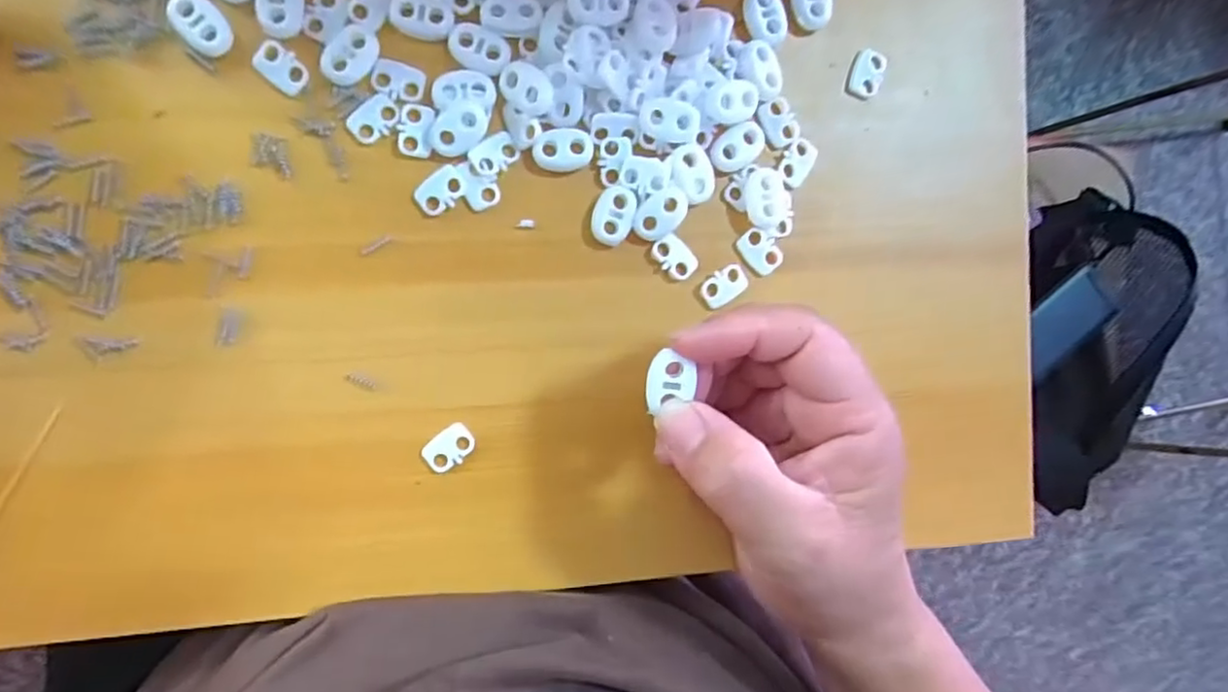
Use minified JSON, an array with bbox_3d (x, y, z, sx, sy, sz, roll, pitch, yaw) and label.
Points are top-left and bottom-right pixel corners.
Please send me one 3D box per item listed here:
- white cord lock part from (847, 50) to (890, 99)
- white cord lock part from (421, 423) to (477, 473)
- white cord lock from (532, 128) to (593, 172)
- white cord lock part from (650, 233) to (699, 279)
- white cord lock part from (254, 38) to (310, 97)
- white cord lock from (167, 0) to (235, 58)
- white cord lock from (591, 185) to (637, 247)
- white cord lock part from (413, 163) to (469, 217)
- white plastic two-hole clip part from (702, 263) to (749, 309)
[{"bbox_3d":[0.102,-0.110,0.265,0.013,0.004,0.019,16,90,-9],"label":"white cord lock part"},{"bbox_3d":[-0.061,0.038,0.243,0.019,0.004,0.013,-40,97,-5],"label":"white cord lock part"},{"bbox_3d":[-0.019,-0.073,0.243,0.022,0.004,0.015,-2,93,-8],"label":"white cord lock"},{"bbox_3d":[0.024,-0.034,0.253,0.013,0.004,0.019,-42,97,-5],"label":"white cord lock part"},{"bbox_3d":[-0.116,-0.097,0.228,0.018,0.004,0.012,40,87,-8],"label":"white cord lock part"},{"bbox_3d":[-0.140,-0.109,0.223,0.022,0.005,0.015,44,86,-8],"label":"white cord lock"},{"bbox_3d":[0.000,-0.049,0.249,0.014,0.005,0.022,14,90,-9],"label":"white cord lock"},{"bbox_3d":[-0.063,-0.057,0.239,0.013,0.004,0.020,44,86,-8],"label":"white cord lock part"},{"bbox_3d":[0.043,-0.023,0.255,0.020,0.004,0.012,-36,97,-5],"label":"white plastic two-hole clip part"}]

